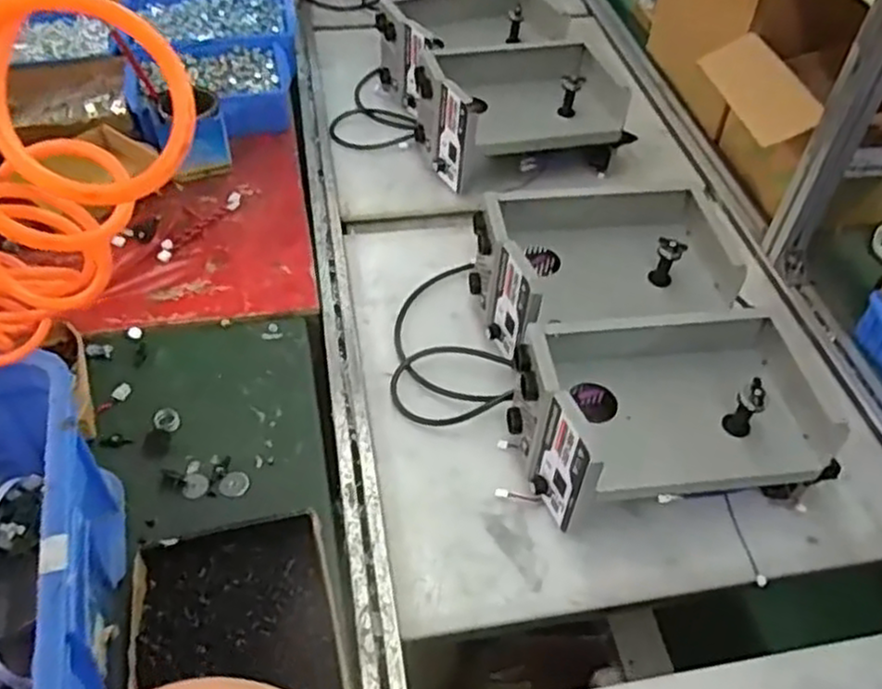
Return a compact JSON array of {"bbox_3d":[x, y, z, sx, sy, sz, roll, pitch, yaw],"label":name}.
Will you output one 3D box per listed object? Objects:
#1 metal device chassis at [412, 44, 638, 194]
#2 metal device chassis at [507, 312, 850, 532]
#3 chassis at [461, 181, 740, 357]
[{"bbox_3d":[0.120,-0.385,1.193,0.317,0.142,0.224,-10,50,-12],"label":"metal device chassis"},{"bbox_3d":[0.239,0.078,0.796,0.302,0.146,0.178,-5,49,-7],"label":"metal device chassis"},{"bbox_3d":[0.200,-0.085,0.935,0.293,0.145,0.202,-9,50,-10],"label":"chassis"}]

